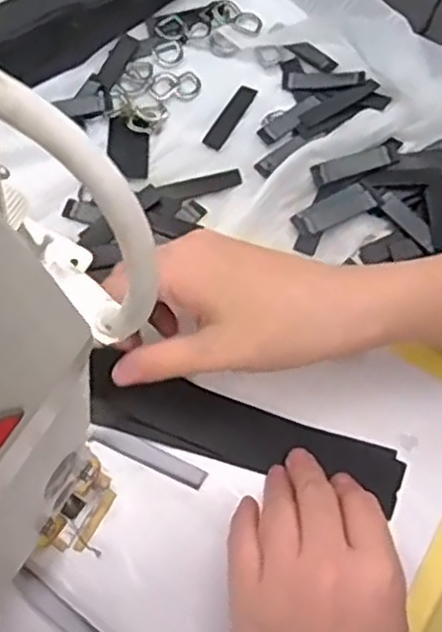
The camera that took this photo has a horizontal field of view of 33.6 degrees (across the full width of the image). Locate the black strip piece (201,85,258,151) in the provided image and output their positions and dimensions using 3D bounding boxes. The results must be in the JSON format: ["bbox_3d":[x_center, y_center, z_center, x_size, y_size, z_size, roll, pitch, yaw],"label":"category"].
[{"bbox_3d":[0.005,-0.122,0.446,0.013,0.004,0.051,27,70,13],"label":"black strip piece"}]

